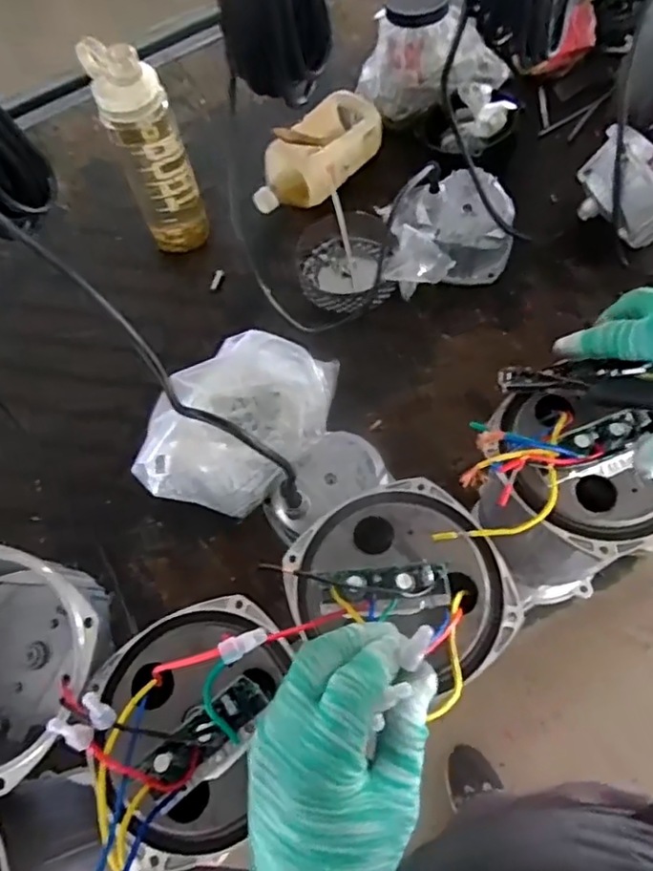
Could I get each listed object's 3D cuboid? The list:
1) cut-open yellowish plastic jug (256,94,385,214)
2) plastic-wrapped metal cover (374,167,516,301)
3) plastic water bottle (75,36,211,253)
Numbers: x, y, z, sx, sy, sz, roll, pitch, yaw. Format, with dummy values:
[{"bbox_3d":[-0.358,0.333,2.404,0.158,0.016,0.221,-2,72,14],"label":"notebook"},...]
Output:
[{"bbox_3d":[-0.017,-0.385,0.832,0.108,0.061,0.209,34,73,19],"label":"cut-open yellowish plastic jug"},{"bbox_3d":[0.153,-0.253,0.753,0.163,0.071,0.137,-7,65,3],"label":"plastic-wrapped metal cover"},{"bbox_3d":[-0.214,-0.347,0.736,0.081,0.248,0.080,-13,65,0],"label":"plastic water bottle"}]

